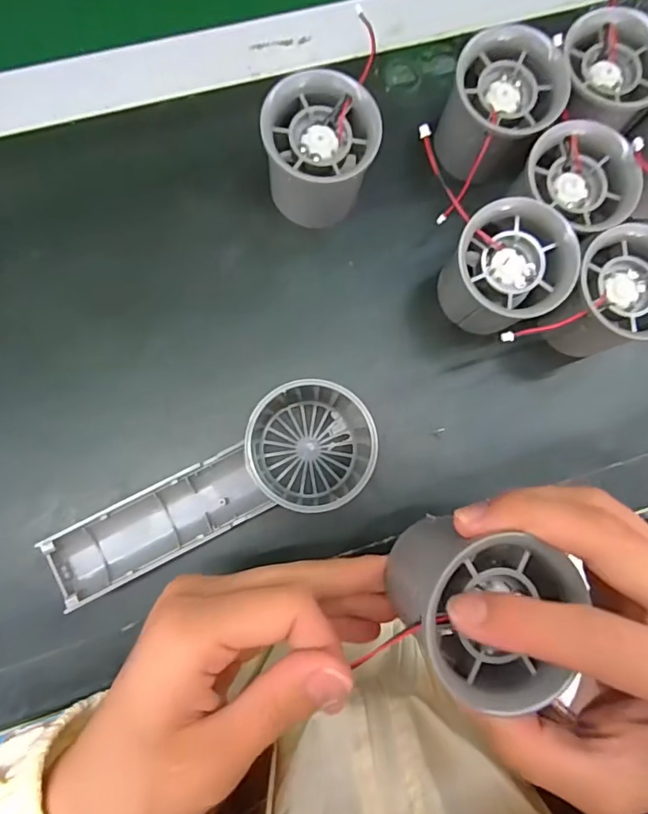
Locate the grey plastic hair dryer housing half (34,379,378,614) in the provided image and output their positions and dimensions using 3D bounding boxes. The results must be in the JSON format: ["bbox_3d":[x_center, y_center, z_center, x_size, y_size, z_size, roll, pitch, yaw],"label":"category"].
[{"bbox_3d":[-0.049,0.036,0.238,0.162,0.054,0.060,-19,84,-6],"label":"grey plastic hair dryer housing half"}]

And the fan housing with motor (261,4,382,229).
[{"bbox_3d":[-0.003,-0.130,0.257,0.057,0.061,0.057,-5,83,-4],"label":"fan housing with motor"}]

